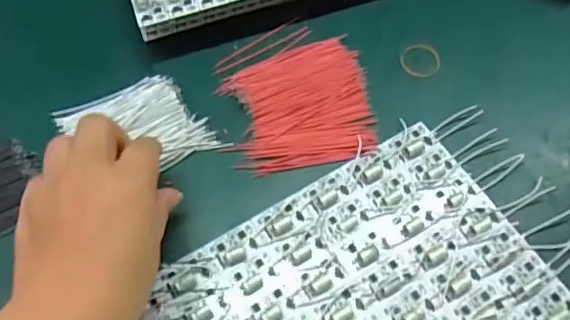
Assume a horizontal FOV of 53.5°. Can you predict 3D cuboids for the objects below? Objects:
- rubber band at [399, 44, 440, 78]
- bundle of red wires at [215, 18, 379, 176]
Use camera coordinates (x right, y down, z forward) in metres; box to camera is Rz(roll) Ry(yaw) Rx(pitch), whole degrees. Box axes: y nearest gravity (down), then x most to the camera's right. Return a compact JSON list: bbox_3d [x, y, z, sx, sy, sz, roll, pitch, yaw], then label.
[{"bbox_3d":[0.101,-0.075,0.421,0.029,0.004,0.030,3,62,2],"label":"rubber band"},{"bbox_3d":[0.007,-0.050,0.404,0.100,0.009,0.118,-7,62,-3],"label":"bundle of red wires"}]

